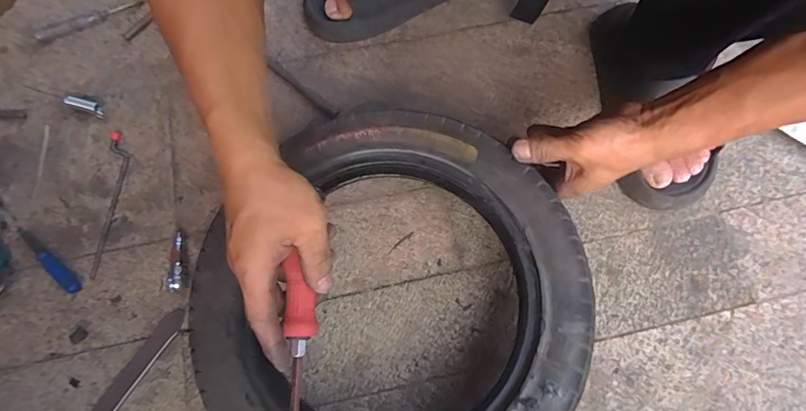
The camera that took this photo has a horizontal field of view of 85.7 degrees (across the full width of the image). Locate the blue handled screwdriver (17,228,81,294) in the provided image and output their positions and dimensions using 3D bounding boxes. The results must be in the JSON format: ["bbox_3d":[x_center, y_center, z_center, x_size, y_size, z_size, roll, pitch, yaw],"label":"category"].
[{"bbox_3d":[-0.386,0.055,0.469,0.104,0.016,0.016,41,79,11],"label":"blue handled screwdriver"}]

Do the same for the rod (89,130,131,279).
[{"bbox_3d":[-0.335,-0.006,0.500,0.026,0.004,0.176,-4,74,0],"label":"rod"}]

